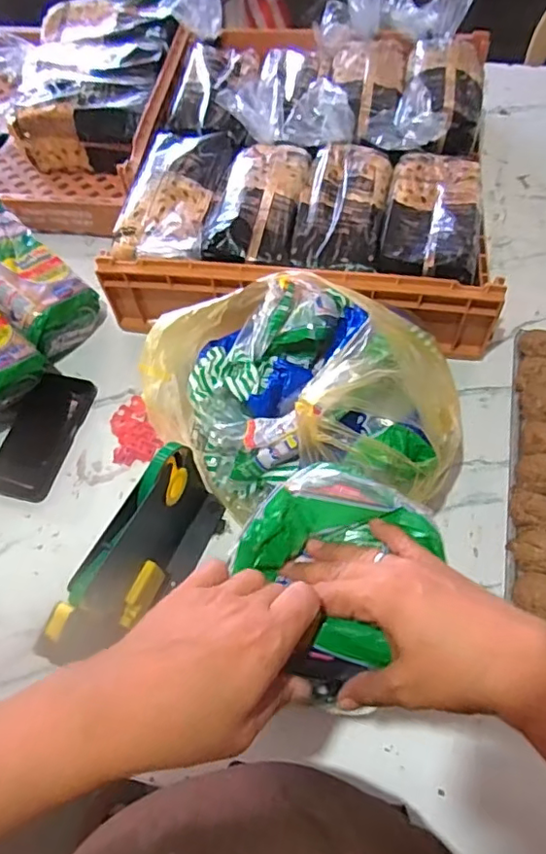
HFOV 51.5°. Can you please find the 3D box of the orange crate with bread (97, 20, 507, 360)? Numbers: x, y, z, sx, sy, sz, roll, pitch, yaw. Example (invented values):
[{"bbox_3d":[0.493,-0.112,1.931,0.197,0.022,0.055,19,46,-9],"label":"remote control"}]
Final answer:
[{"bbox_3d":[0.055,-0.383,0.804,0.465,0.110,0.544,4,62,6],"label":"orange crate with bread"}]

